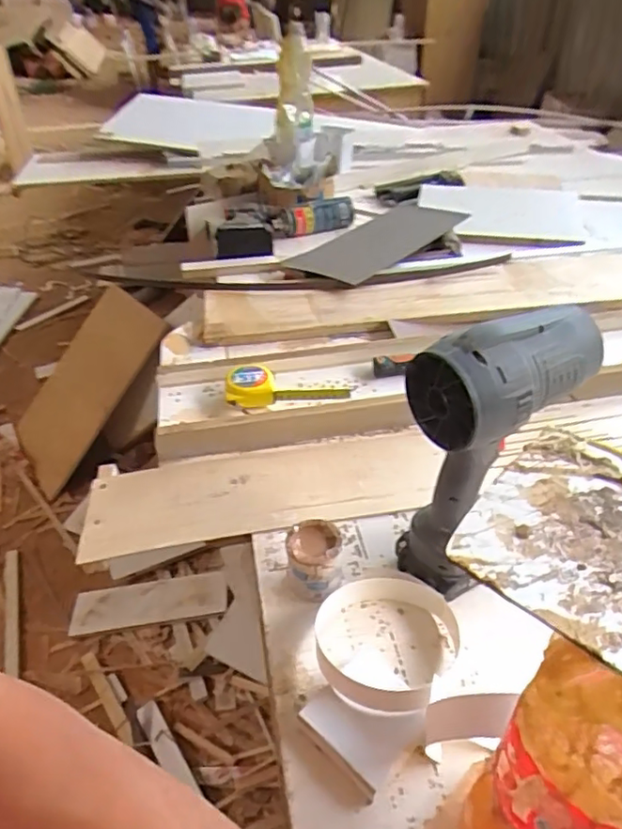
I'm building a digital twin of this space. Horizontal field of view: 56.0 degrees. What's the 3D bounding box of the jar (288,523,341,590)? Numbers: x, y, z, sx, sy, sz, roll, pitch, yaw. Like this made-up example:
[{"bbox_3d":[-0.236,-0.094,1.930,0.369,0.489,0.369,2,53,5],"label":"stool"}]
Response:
[{"bbox_3d":[0.004,0.141,0.563,0.049,0.058,0.050,-1,38,1],"label":"jar"}]

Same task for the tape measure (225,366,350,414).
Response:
[{"bbox_3d":[-0.035,-0.042,0.776,0.156,0.033,0.069,-8,38,-9],"label":"tape measure"}]

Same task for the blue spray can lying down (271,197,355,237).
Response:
[{"bbox_3d":[0.003,-0.439,1.294,0.188,0.063,0.061,-15,40,-17],"label":"blue spray can lying down"}]

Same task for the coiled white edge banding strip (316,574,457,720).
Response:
[{"bbox_3d":[0.062,0.192,0.509,0.119,0.041,0.131,15,42,23],"label":"coiled white edge banding strip"}]

